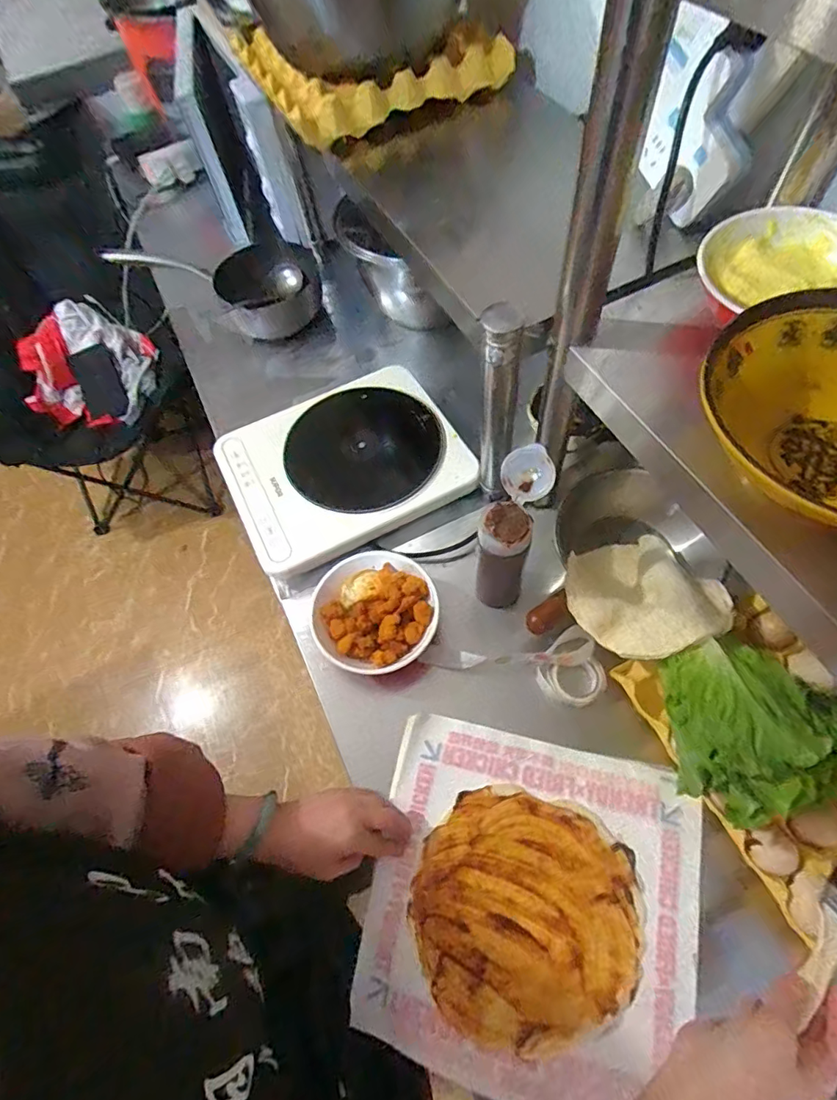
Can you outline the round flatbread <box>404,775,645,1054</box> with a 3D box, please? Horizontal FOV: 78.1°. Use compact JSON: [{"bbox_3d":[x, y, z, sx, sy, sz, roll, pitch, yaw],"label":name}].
[{"bbox_3d":[0.096,0.328,0.468,0.196,0.014,0.191,15,65,12],"label":"round flatbread"}]

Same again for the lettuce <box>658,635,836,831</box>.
[{"bbox_3d":[0.293,0.146,0.442,0.165,0.049,0.148,-18,62,-5],"label":"lettuce"}]

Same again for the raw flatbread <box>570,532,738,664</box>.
[{"bbox_3d":[0.236,0.042,0.550,0.159,0.081,0.155,-19,62,-5],"label":"raw flatbread"}]

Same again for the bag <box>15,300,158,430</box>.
[{"bbox_3d":[-0.904,-0.495,1.410,0.363,0.185,0.246,4,63,7],"label":"bag"}]

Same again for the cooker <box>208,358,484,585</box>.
[{"bbox_3d":[-0.104,-0.125,0.706,0.308,0.037,0.247,-27,63,-9],"label":"cooker"}]

